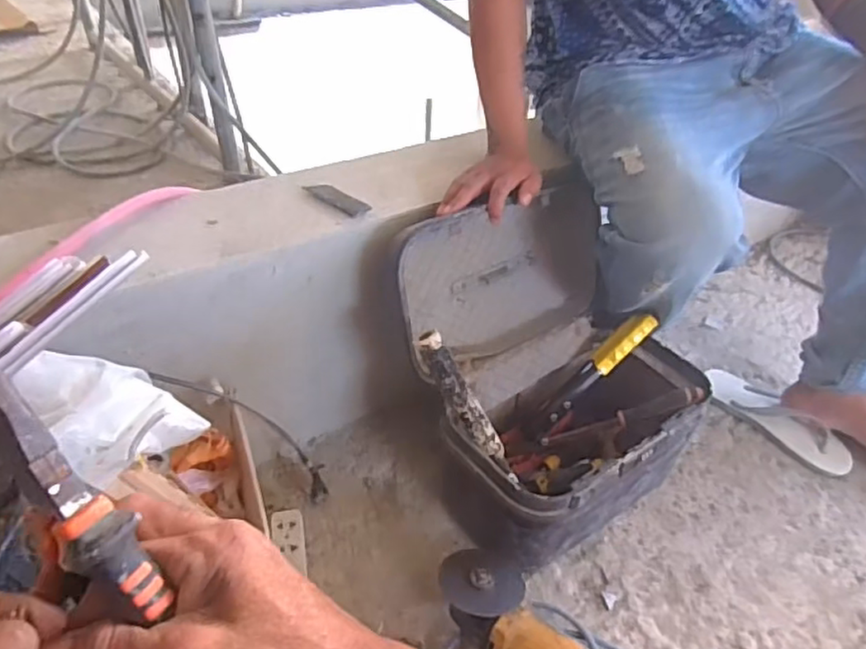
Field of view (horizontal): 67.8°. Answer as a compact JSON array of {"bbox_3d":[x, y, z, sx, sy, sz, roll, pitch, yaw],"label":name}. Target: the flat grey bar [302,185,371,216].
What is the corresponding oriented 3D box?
[{"bbox_3d":[-0.123,-0.162,0.824,0.089,0.005,0.036,30,45,28],"label":"flat grey bar"}]

